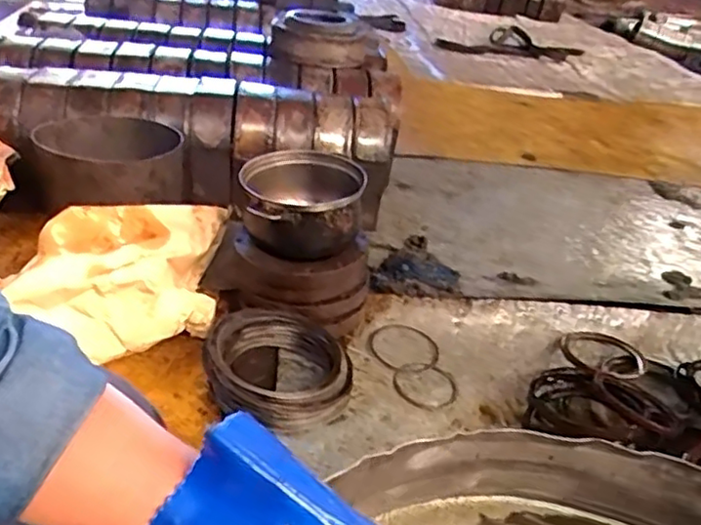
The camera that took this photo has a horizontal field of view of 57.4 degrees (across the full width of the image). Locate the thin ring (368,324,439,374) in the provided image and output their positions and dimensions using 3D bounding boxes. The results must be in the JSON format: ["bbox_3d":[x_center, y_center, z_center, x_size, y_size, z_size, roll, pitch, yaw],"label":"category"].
[{"bbox_3d":[0.094,0.152,1.119,0.123,0.012,0.106,1,39,-12],"label":"thin ring"}]

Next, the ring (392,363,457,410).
[{"bbox_3d":[0.123,0.204,1.056,0.099,0.007,0.104,6,35,-4],"label":"ring"}]

